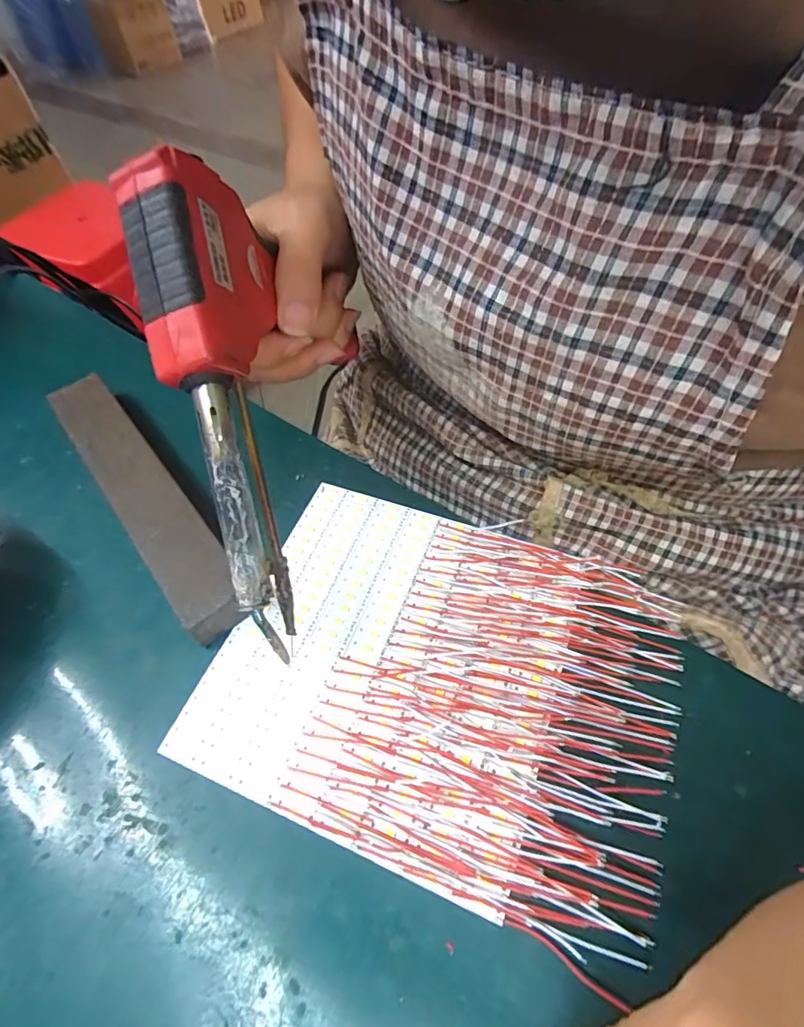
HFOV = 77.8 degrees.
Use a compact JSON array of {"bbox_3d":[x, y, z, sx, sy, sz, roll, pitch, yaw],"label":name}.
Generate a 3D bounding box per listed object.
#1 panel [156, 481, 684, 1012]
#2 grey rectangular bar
[{"bbox_3d":[0.014,0.063,0.205,0.177,0.012,0.139,18,59,16],"label":"panel"},{"bbox_3d":[-0.133,-0.012,0.258,0.030,0.023,0.184,-35,60,-18],"label":"grey rectangular bar"}]

